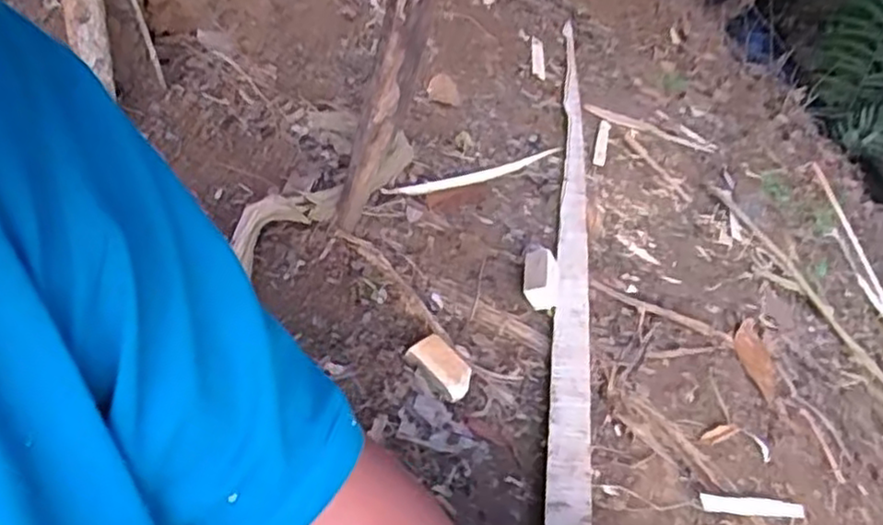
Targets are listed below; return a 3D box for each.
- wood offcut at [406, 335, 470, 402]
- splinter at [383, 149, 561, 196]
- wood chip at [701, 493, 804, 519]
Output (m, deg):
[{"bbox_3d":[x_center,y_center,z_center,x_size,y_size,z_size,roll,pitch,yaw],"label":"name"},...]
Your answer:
[{"bbox_3d":[0.001,0.129,0.855,0.050,0.028,0.085,-40,69,-17],"label":"wood offcut"},{"bbox_3d":[0.071,-0.151,1.189,0.022,0.023,0.450,34,34,29],"label":"splinter"},{"bbox_3d":[0.389,0.303,0.866,0.168,0.007,0.021,12,38,-22],"label":"wood chip"}]

